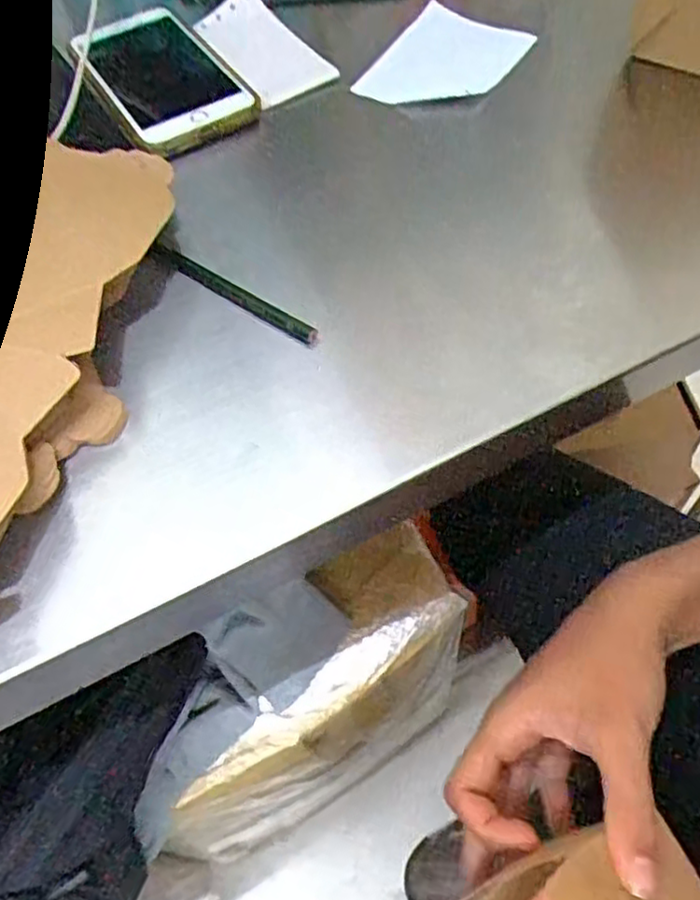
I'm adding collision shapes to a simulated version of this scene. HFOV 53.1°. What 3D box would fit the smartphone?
[{"bbox_3d":[-0.129,-0.251,0.465,0.082,0.012,0.172,-28,60,-13],"label":"smartphone"}]

